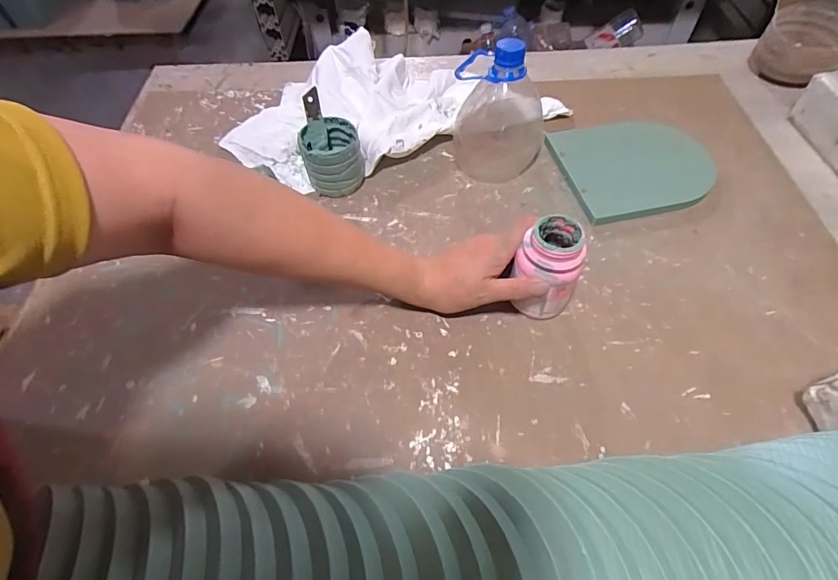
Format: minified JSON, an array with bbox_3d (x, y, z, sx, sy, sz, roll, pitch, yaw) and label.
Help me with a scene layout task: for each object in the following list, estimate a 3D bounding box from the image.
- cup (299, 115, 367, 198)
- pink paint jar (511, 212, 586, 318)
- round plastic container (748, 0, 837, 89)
[{"bbox_3d":[-0.097,-0.147,0.502,0.063,0.066,0.061,-1,57,2],"label":"cup"},{"bbox_3d":[0.113,-0.019,0.393,0.054,0.086,0.053,-1,57,2],"label":"pink paint jar"},{"bbox_3d":[0.516,-0.330,0.606,0.098,0.070,0.099,35,65,22],"label":"round plastic container"}]

